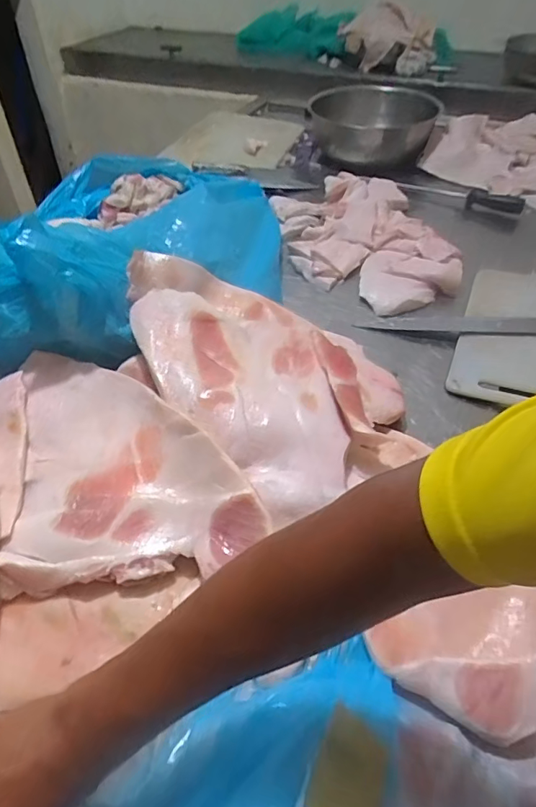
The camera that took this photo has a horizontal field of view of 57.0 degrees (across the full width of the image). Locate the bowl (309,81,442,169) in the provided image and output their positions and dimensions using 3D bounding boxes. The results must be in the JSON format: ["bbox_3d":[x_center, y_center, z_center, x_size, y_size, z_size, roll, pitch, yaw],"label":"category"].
[{"bbox_3d":[0.280,-0.761,1.352,0.363,0.145,0.413,8,47,8],"label":"bowl"}]

